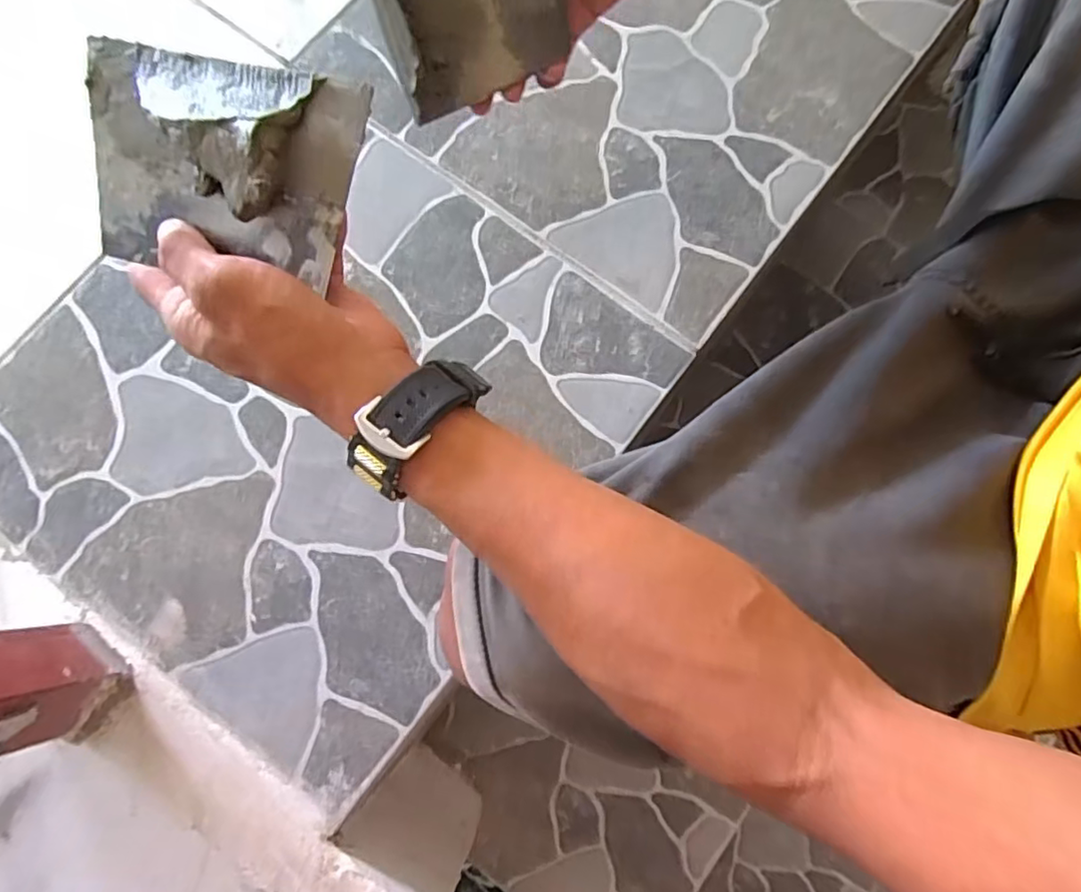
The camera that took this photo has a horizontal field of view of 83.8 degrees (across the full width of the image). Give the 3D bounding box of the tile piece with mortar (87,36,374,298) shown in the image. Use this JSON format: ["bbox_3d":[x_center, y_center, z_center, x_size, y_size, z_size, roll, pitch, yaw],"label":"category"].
[{"bbox_3d":[-0.147,-0.122,0.264,0.134,0.018,0.089,16,109,10],"label":"tile piece with mortar"}]

